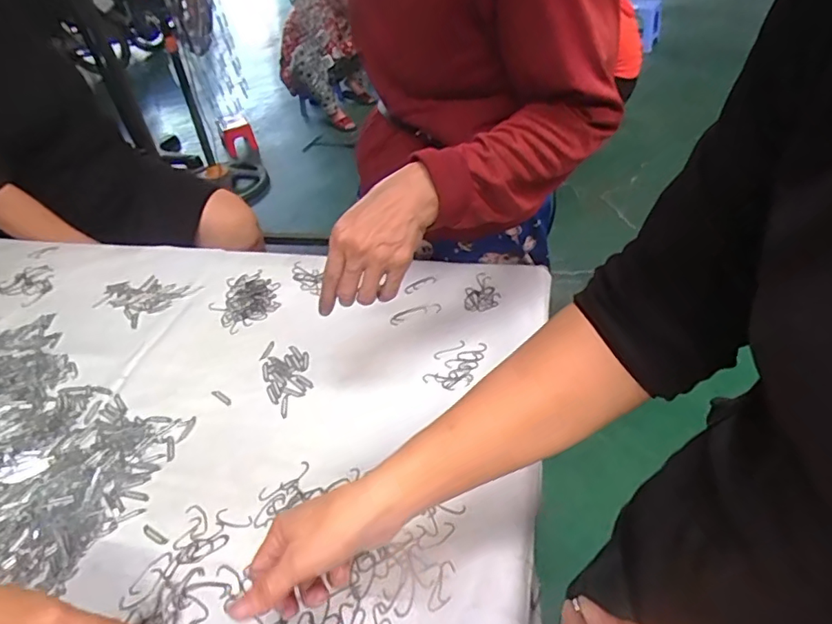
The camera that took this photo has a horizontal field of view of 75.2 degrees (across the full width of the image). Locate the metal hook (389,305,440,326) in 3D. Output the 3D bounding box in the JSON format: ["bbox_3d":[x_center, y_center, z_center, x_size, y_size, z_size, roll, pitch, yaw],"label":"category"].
[{"bbox_3d":[-0.002,0.001,0.684,0.067,0.005,0.018,-17,42,-11],"label":"metal hook"}]

